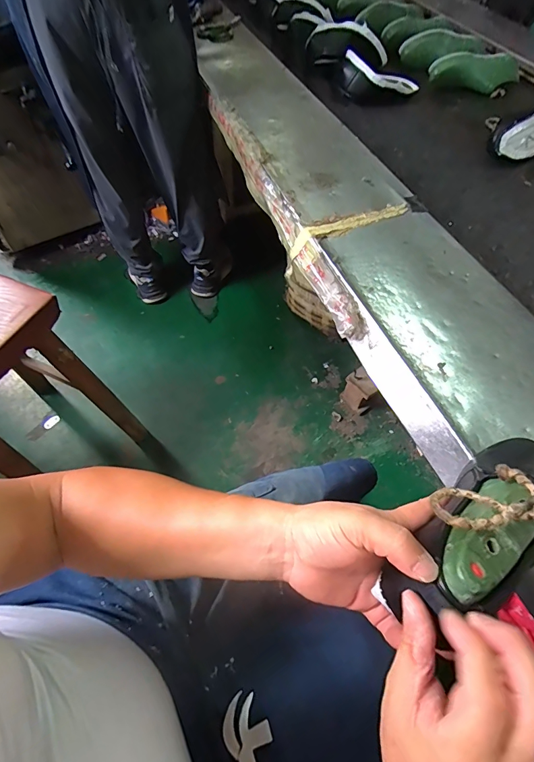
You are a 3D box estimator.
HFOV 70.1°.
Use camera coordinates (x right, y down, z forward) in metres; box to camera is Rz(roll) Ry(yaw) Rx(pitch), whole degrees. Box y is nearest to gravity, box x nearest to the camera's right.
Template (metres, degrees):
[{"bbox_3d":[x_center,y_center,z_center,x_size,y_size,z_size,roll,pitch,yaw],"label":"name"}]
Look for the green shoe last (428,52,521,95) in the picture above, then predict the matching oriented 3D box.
[{"bbox_3d":[0.564,-0.834,1.031,0.247,0.074,0.080,3,58,-1],"label":"green shoe last"}]

